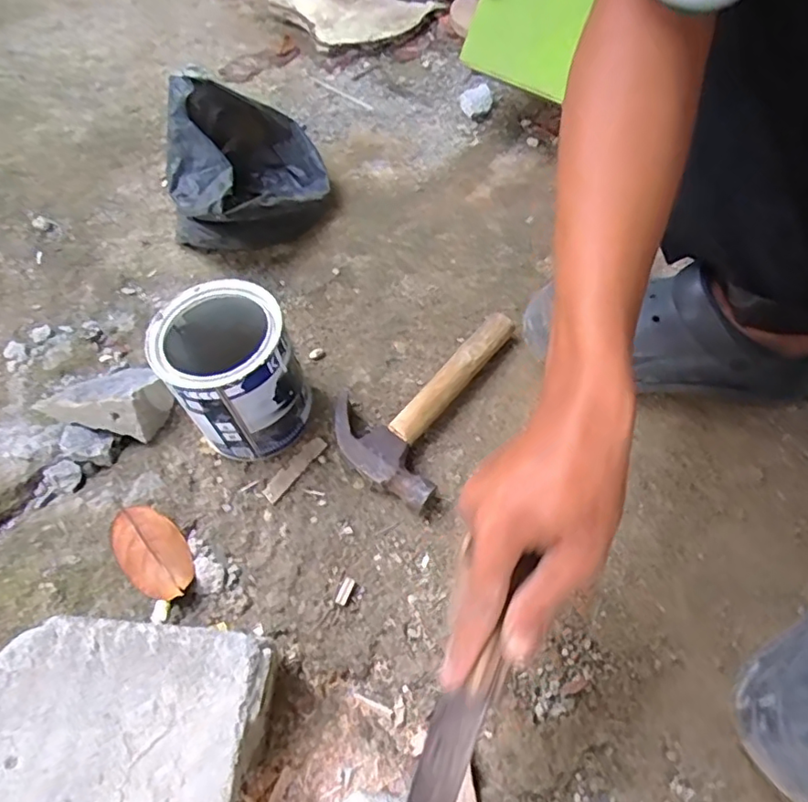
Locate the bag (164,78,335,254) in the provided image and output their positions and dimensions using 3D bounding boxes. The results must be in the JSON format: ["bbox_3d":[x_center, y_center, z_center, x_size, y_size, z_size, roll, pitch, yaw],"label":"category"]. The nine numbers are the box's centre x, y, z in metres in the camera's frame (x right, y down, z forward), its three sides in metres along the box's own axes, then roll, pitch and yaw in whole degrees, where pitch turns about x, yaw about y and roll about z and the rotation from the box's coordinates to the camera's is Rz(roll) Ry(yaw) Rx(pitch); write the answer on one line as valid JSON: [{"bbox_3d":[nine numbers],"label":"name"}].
[{"bbox_3d":[-0.182,-0.262,0.679,0.181,0.132,0.171,-15,61,-5],"label":"bag"}]

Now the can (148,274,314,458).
[{"bbox_3d":[-0.150,-0.022,0.532,0.105,0.134,0.112,-1,61,2],"label":"can"}]

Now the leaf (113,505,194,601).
[{"bbox_3d":[-0.220,0.131,0.516,0.052,0.012,0.094,-39,66,-17],"label":"leaf"}]

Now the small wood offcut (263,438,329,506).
[{"bbox_3d":[-0.102,0.063,0.551,0.019,0.004,0.073,35,68,20],"label":"small wood offcut"}]

